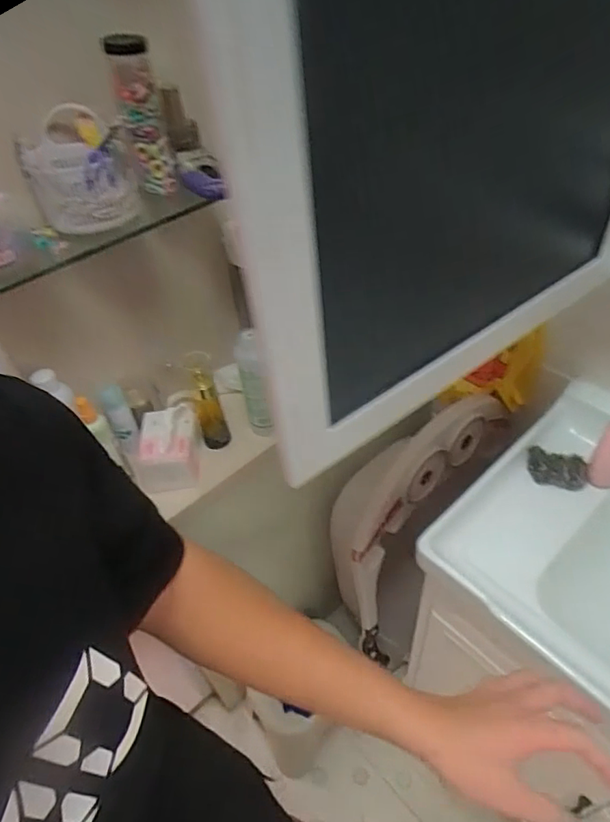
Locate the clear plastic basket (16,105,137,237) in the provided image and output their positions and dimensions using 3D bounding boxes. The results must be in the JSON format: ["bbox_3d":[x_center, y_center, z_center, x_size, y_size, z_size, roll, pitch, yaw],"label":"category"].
[{"bbox_3d":[-0.279,-0.294,0.642,0.105,0.111,0.105,-35,50,-26],"label":"clear plastic basket"}]

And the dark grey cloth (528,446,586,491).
[{"bbox_3d":[0.435,0.103,0.896,0.098,0.041,0.057,9,46,17],"label":"dark grey cloth"}]

